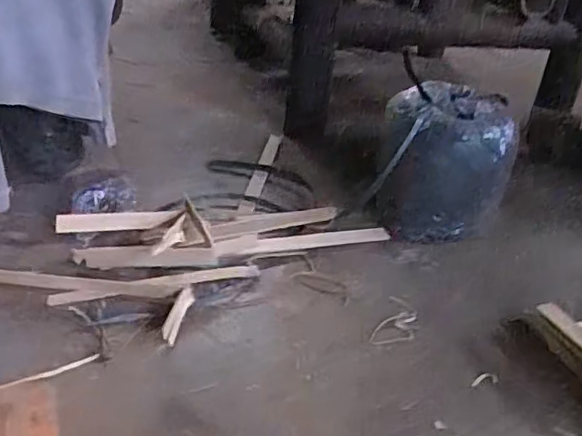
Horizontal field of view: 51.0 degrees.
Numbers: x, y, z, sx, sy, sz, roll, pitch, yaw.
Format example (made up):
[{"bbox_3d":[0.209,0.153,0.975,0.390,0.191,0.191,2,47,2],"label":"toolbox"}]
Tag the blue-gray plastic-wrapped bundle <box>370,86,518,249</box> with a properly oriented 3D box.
[{"bbox_3d":[0.219,-0.077,0.895,0.181,0.190,0.158,11,31,10],"label":"blue-gray plastic-wrapped bundle"}]

